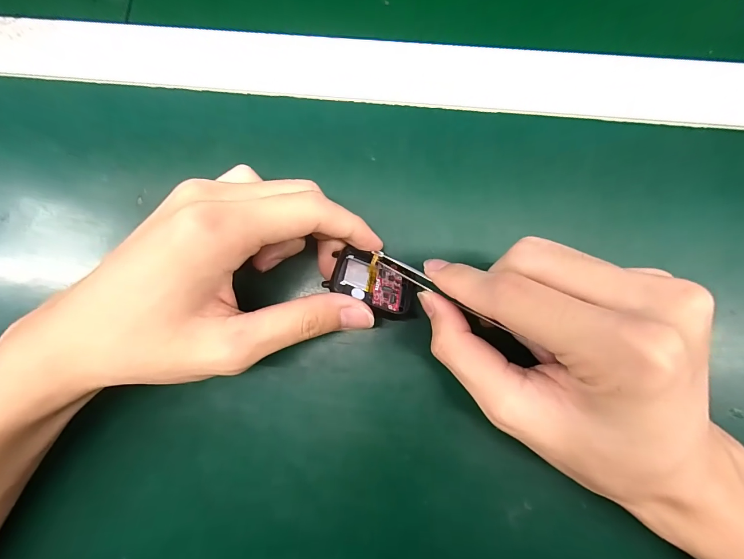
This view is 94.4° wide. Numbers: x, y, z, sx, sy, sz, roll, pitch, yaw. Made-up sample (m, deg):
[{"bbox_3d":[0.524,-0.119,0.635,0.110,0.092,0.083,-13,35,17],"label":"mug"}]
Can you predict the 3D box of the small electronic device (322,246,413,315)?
[{"bbox_3d":[0.002,0.000,0.182,0.045,0.010,0.030,26,50,-6],"label":"small electronic device"}]

